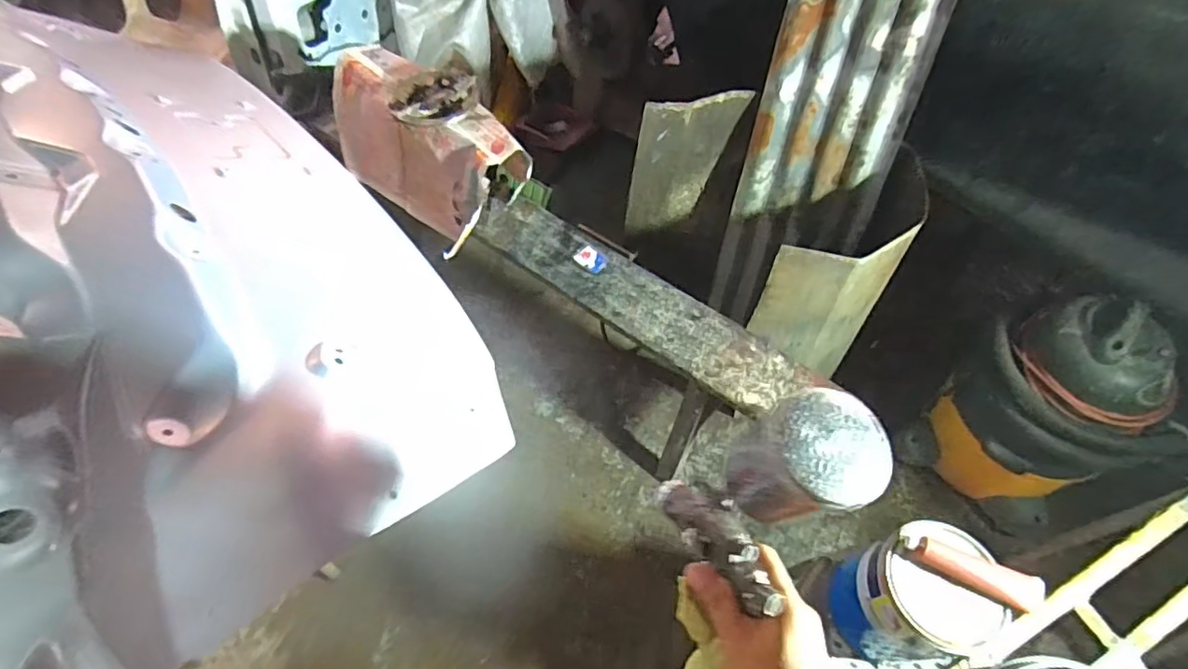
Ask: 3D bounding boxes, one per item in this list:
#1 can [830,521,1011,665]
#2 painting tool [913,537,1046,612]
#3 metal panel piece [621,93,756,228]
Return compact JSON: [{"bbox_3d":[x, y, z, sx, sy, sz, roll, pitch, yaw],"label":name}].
[{"bbox_3d":[0.456,0.389,0.886,0.152,0.234,0.155,1,55,-2],"label":"can"},{"bbox_3d":[0.517,0.319,0.798,0.171,0.028,0.042,23,56,-4],"label":"painting tool"},{"bbox_3d":[0.235,-0.446,1.596,0.293,0.372,0.048,-13,56,-12],"label":"metal panel piece"}]

